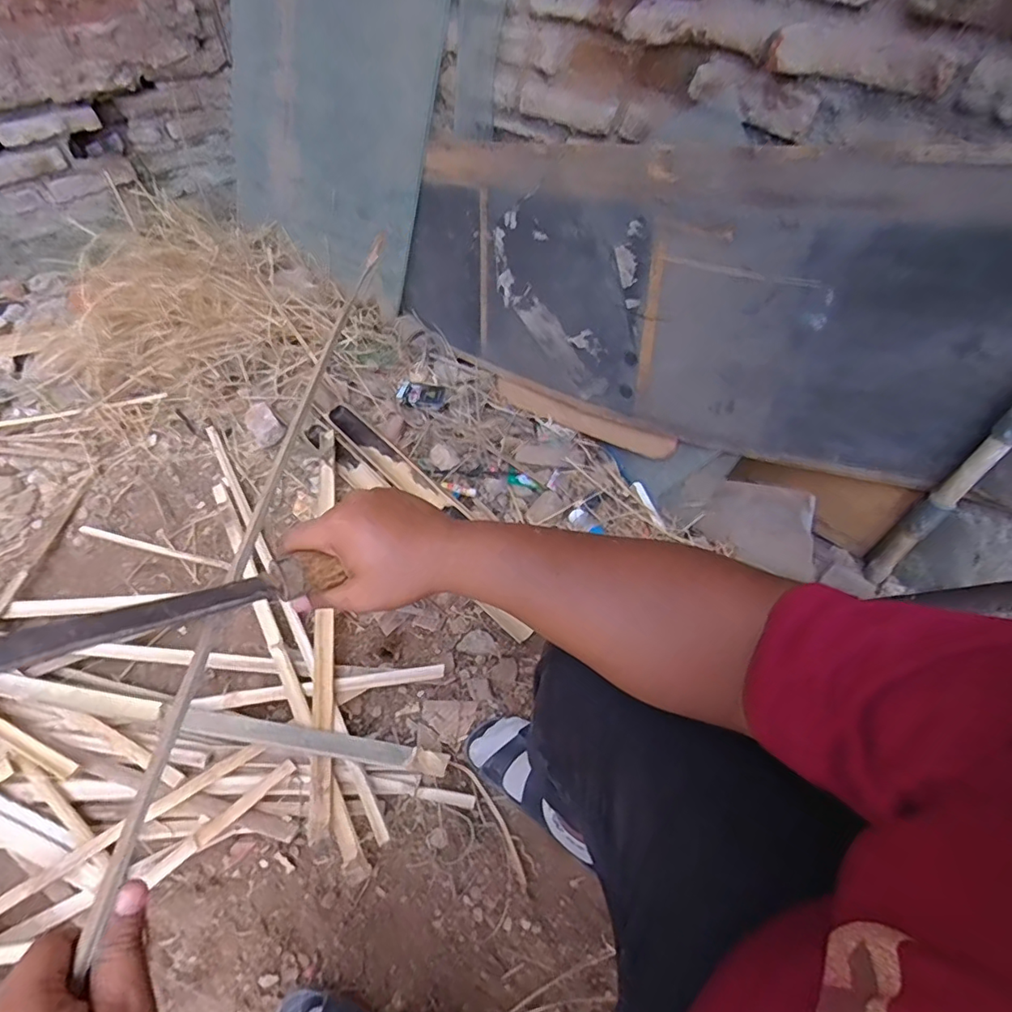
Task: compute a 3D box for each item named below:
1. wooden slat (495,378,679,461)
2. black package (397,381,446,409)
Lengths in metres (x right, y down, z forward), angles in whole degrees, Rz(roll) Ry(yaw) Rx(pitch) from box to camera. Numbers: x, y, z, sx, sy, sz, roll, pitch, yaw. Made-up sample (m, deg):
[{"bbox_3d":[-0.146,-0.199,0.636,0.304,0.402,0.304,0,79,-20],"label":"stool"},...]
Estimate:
[{"bbox_3d":[0.142,-0.182,1.079,0.420,0.070,0.021,27,57,32],"label":"wooden slat"},{"bbox_3d":[-0.185,-0.244,1.174,0.102,0.019,0.063,5,52,5],"label":"black package"}]

